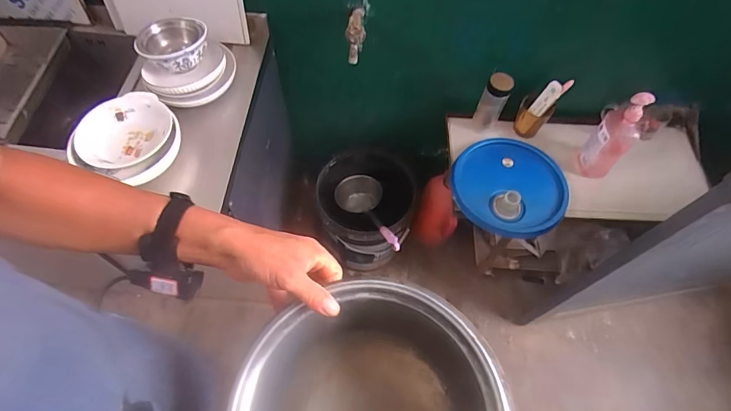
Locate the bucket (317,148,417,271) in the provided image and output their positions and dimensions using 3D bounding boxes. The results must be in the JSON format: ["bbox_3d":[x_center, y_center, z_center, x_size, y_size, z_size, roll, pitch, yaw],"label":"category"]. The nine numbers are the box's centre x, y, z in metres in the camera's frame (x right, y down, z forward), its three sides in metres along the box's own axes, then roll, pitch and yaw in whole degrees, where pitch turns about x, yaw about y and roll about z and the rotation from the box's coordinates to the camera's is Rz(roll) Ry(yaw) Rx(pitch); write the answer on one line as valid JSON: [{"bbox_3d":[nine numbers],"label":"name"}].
[{"bbox_3d":[-0.011,0.005,1.405,0.293,0.270,0.317,1,61,-1],"label":"bucket"}]

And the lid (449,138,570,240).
[{"bbox_3d":[0.390,-0.057,1.102,0.295,0.066,0.298,1,61,-1],"label":"lid"}]

